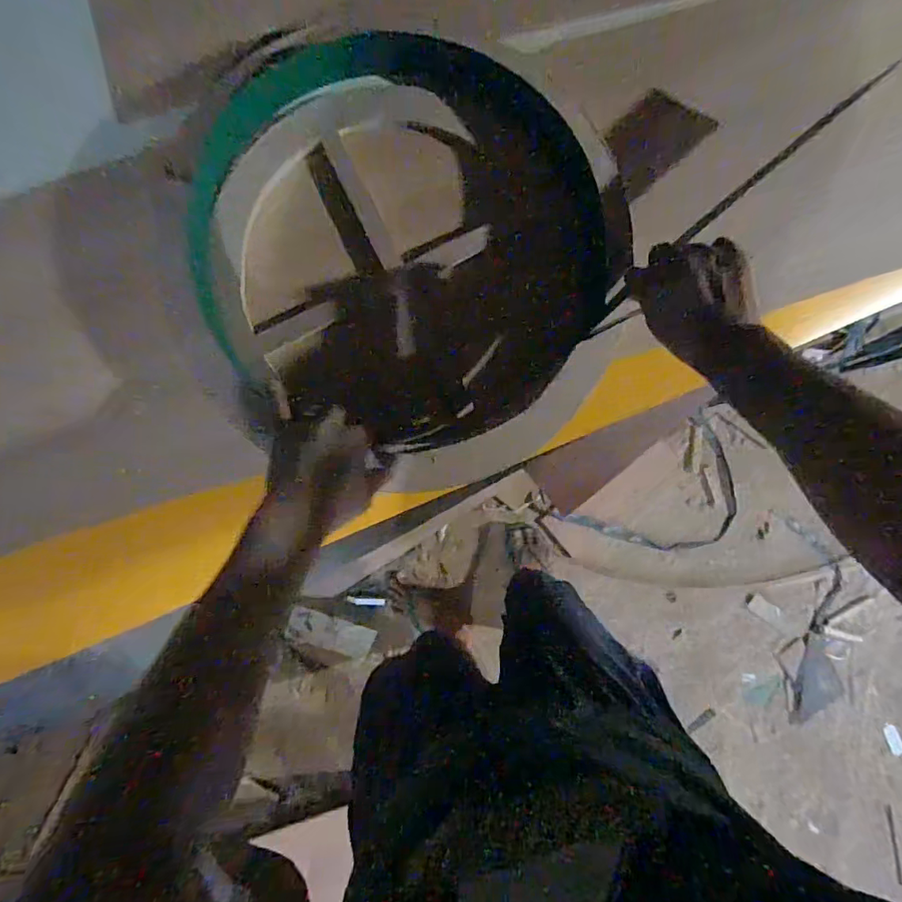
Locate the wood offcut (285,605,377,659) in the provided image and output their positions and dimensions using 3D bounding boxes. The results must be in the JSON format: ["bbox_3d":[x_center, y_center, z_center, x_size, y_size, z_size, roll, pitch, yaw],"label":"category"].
[{"bbox_3d":[-0.312,0.483,1.342,0.215,0.010,0.088,19,89,-1],"label":"wood offcut"}]

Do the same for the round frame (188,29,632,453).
[{"bbox_3d":[-0.053,-0.223,0.553,0.457,0.048,0.417,0,89,-1],"label":"round frame"}]

